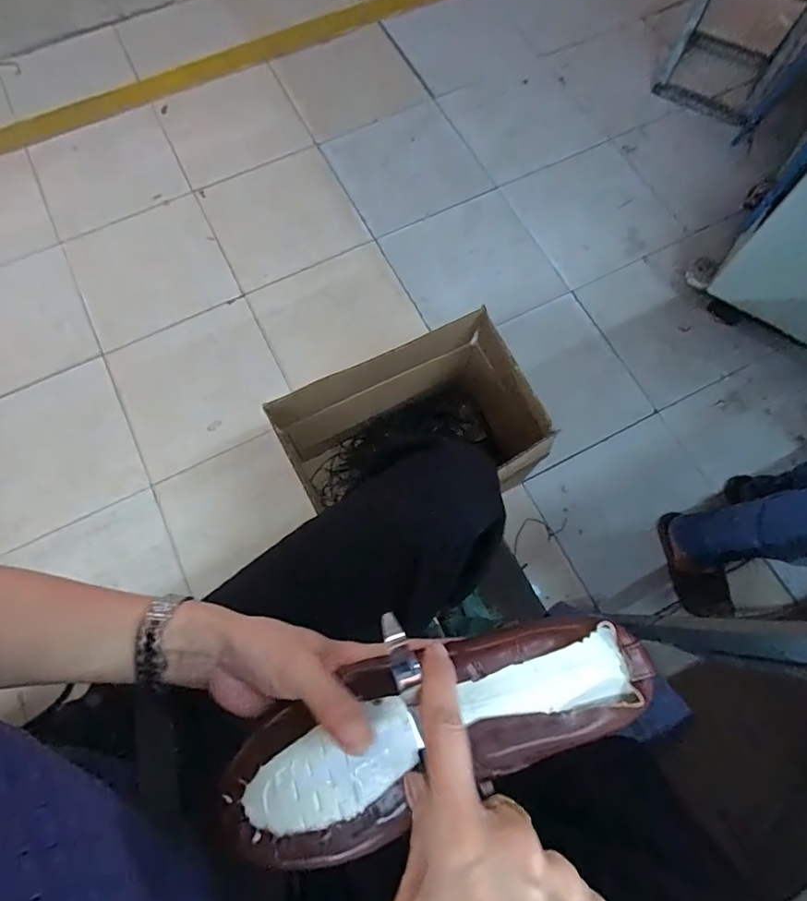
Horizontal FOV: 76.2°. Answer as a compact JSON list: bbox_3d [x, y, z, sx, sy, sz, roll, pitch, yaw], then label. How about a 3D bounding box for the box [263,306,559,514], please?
[{"bbox_3d":[0.008,0.001,1.081,0.469,0.394,0.298,-24,74,-6],"label":"box"}]

